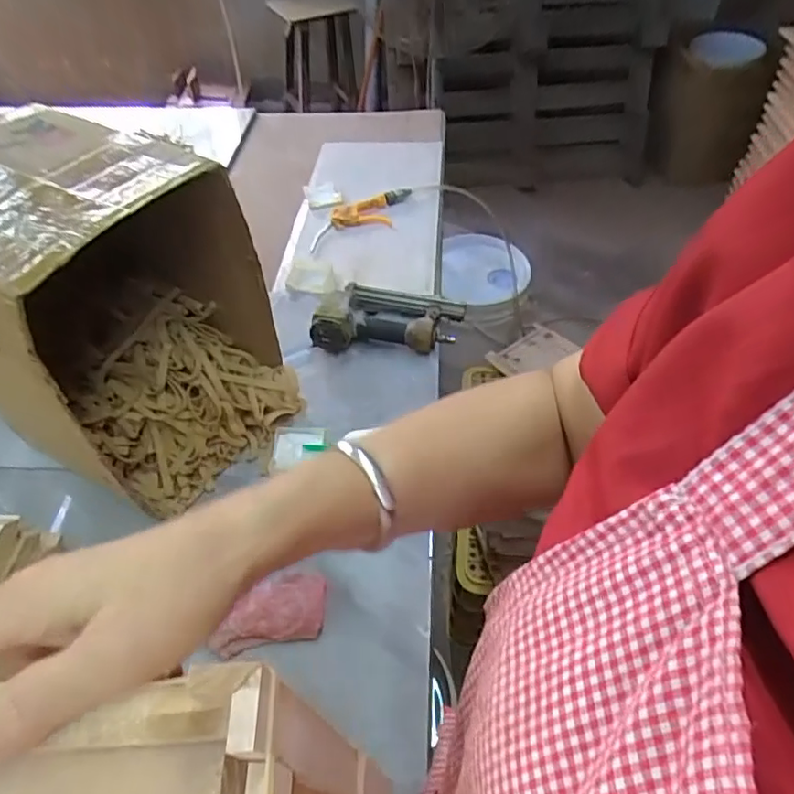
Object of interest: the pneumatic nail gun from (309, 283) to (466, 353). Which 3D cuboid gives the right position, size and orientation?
[{"bbox_3d":[-0.011,-0.140,0.955,0.243,0.064,0.138,2,49,3],"label":"pneumatic nail gun"}]

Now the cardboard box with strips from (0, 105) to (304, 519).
[{"bbox_3d":[-0.330,-0.086,0.704,0.287,0.388,0.286,26,54,22],"label":"cardboard box with strips"}]

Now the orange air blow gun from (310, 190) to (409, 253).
[{"bbox_3d":[-0.072,-0.373,1.184,0.267,0.051,0.075,-33,56,-25],"label":"orange air blow gun"}]

